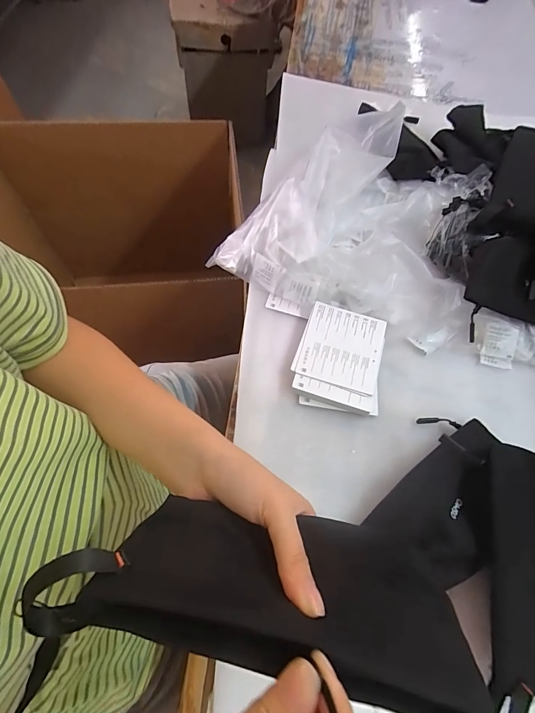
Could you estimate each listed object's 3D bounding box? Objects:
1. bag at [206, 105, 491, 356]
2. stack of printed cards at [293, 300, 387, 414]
[{"bbox_3d":[0.137,-0.180,0.483,0.315,0.082,0.294,29,66,10],"label":"bag"},{"bbox_3d":[0.084,0.001,0.422,0.097,0.015,0.123,12,66,2],"label":"stack of printed cards"}]

